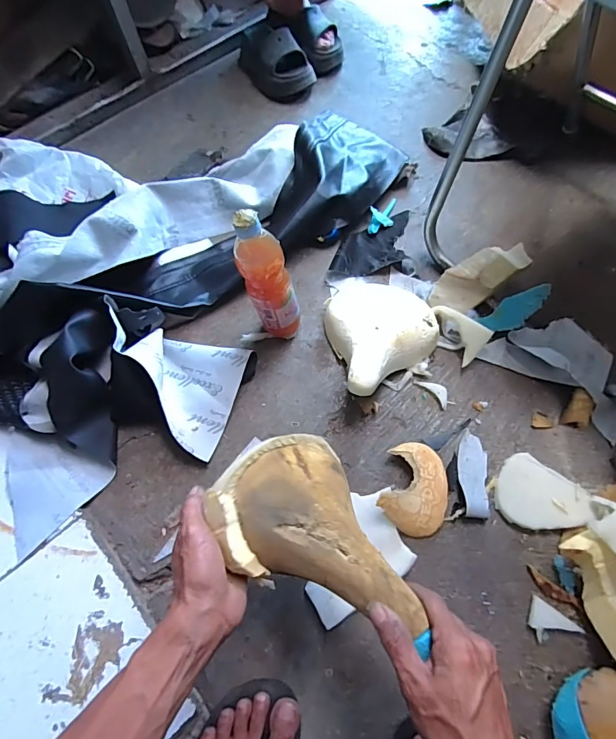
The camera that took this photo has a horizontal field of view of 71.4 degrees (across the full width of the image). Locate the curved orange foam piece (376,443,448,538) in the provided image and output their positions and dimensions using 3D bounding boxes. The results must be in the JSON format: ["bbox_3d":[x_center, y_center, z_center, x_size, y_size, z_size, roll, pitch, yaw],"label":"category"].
[{"bbox_3d":[0.149,0.162,0.590,0.088,0.035,0.120,15,67,9],"label":"curved orange foam piece"}]

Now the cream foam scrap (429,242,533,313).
[{"bbox_3d":[0.281,-0.153,0.701,0.167,0.023,0.073,-31,67,7],"label":"cream foam scrap"}]

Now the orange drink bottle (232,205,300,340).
[{"bbox_3d":[-0.056,-0.124,0.624,0.070,0.233,0.055,-12,66,-3],"label":"orange drink bottle"}]

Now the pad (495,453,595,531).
[{"bbox_3d":[0.314,0.175,0.580,0.112,0.021,0.092,39,73,18],"label":"pad"}]

